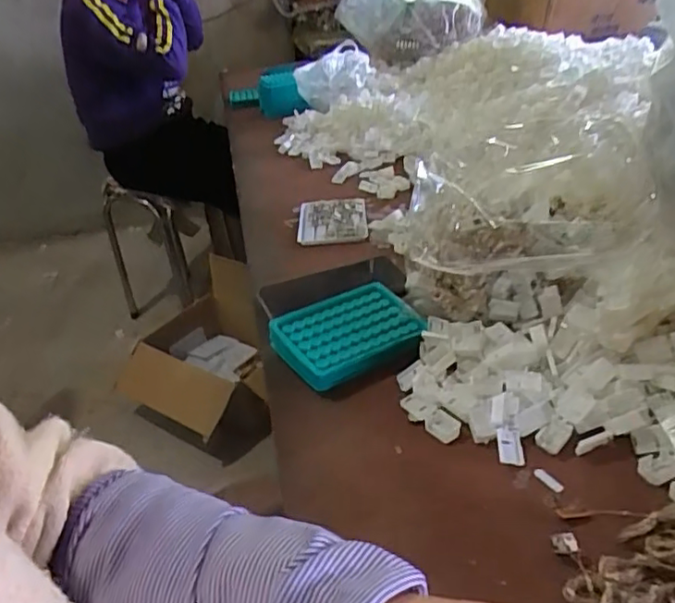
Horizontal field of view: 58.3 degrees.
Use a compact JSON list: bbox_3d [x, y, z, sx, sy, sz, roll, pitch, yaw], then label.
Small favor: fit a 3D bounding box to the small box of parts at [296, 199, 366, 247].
[{"bbox_3d":[-0.007,-0.113,0.851,0.096,0.014,0.122,-4,32,3],"label":"small box of parts"}]

